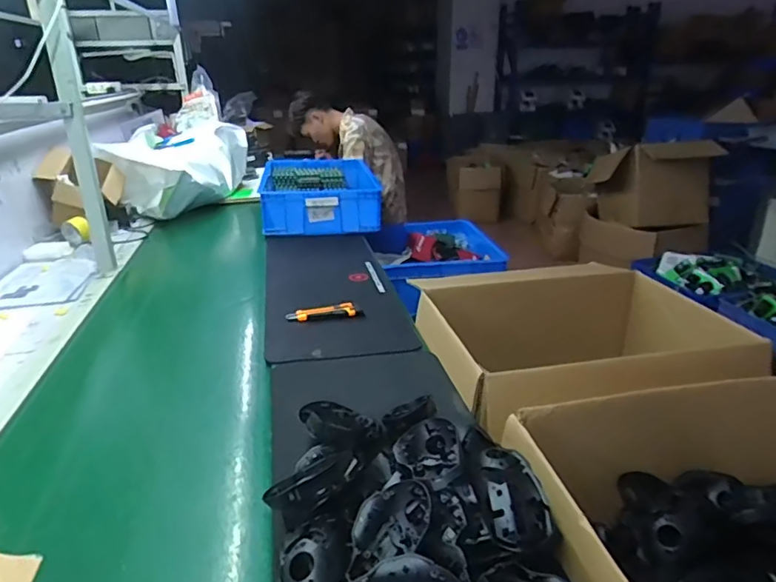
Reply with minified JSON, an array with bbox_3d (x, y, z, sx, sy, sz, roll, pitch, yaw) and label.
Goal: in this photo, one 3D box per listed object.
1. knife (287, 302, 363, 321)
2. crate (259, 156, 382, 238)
[{"bbox_3d":[-0.134,0.044,1.126,0.158,0.022,0.035,-5,23,-10],"label":"knife"},{"bbox_3d":[-0.253,-0.361,1.947,0.379,0.149,0.642,-3,23,-7],"label":"crate"}]

